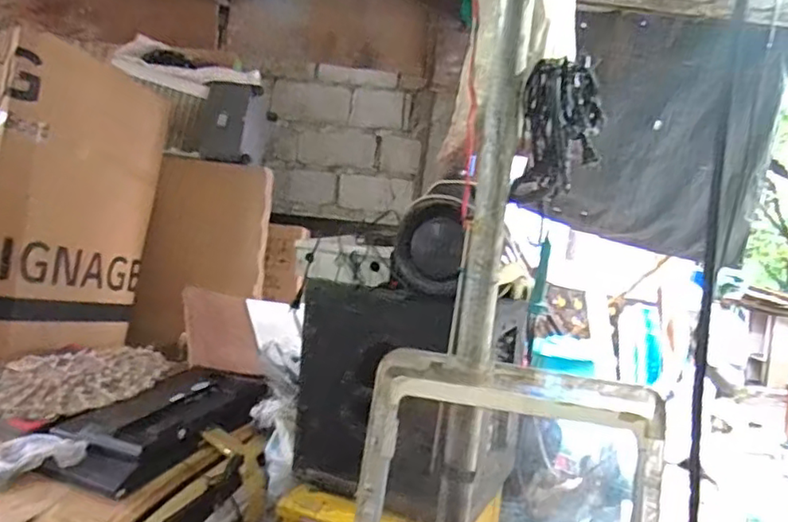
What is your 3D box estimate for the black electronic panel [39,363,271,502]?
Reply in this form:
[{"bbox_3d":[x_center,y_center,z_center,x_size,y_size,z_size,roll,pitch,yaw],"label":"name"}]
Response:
[{"bbox_3d":[-0.568,0.373,1.482,0.305,0.072,0.498,14,20,28],"label":"black electronic panel"}]

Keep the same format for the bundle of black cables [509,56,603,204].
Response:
[{"bbox_3d":[0.240,-0.185,0.881,0.109,0.194,0.078,8,5,17],"label":"bundle of black cables"}]

